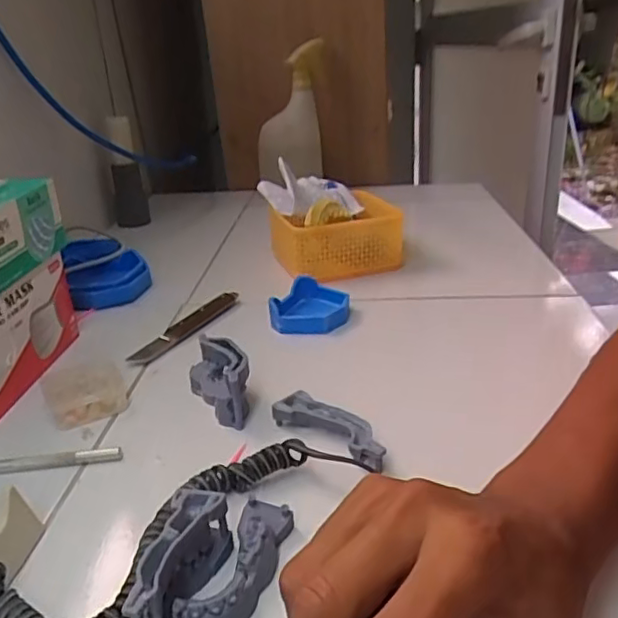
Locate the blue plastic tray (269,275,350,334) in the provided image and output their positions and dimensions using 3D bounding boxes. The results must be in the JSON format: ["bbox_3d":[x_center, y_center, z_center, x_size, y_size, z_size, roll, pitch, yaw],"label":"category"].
[{"bbox_3d":[0.003,-0.004,0.578,0.070,0.027,0.077,-1,24,7],"label":"blue plastic tray"}]

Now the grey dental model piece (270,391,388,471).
[{"bbox_3d":[0.016,0.080,0.399,0.087,0.018,0.026,20,32,39],"label":"grey dental model piece"}]

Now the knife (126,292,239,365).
[{"bbox_3d":[-0.111,0.016,0.564,0.018,0.014,0.143,10,27,27],"label":"knife"}]

